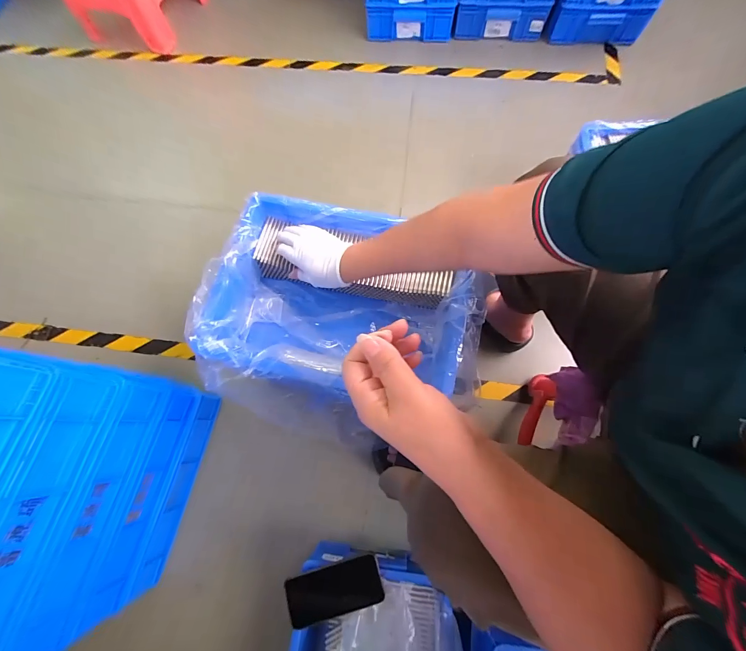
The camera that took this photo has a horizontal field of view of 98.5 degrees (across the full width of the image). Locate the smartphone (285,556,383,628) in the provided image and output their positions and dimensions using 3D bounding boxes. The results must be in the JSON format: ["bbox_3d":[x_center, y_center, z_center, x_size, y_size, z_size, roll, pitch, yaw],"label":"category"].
[{"bbox_3d":[-0.065,0.452,0.550,0.158,0.010,0.073,-11,70,-11],"label":"smartphone"}]

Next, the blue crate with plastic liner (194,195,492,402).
[{"bbox_3d":[-0.043,-0.041,0.560,0.434,0.125,0.304,10,72,5],"label":"blue crate with plastic liner"}]

